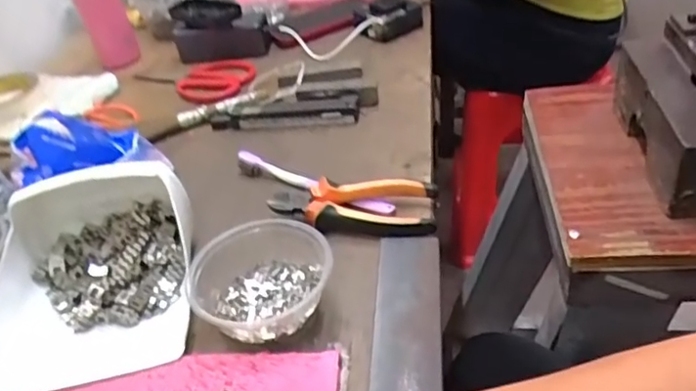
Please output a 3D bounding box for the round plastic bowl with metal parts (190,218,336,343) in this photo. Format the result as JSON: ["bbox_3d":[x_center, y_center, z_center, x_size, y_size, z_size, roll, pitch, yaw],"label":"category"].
[{"bbox_3d":[-0.066,0.067,0.463,0.105,0.050,0.102,-6,38,5],"label":"round plastic bowl with metal parts"}]

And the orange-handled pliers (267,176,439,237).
[{"bbox_3d":[0.003,0.010,0.544,0.148,0.030,0.052,1,39,14],"label":"orange-handled pliers"}]

